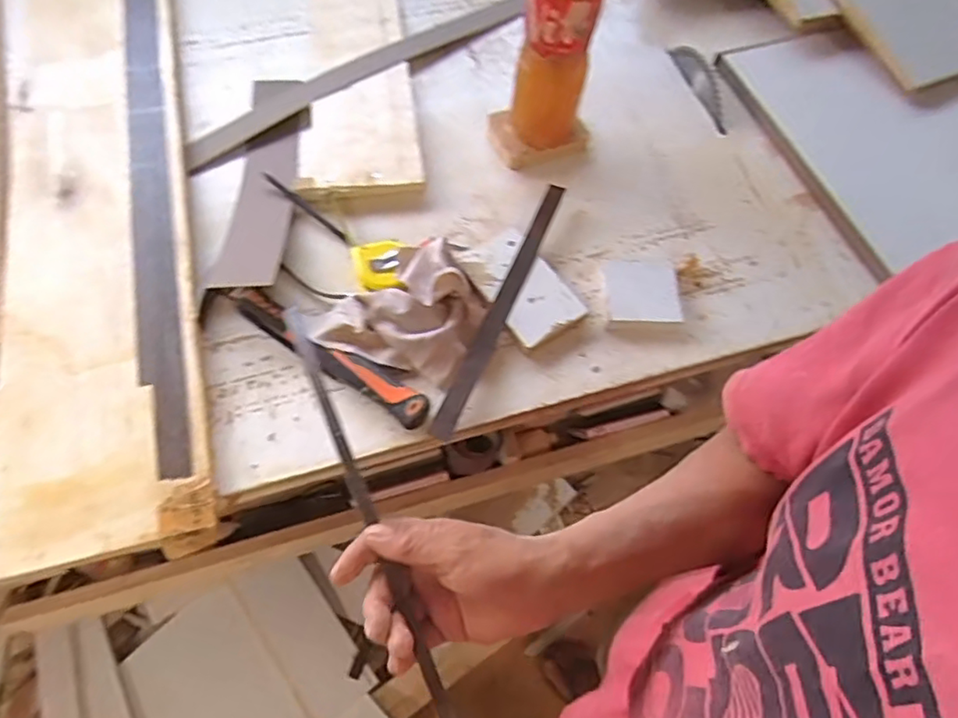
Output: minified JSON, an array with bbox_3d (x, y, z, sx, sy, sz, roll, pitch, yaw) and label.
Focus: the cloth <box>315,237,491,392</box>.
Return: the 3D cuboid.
[{"bbox_3d":[-0.071,-0.060,0.634,0.145,0.043,0.148,21,63,8],"label":"cloth"}]

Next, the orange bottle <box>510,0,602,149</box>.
[{"bbox_3d":[0.087,-0.354,0.651,0.079,0.323,0.082,7,62,1],"label":"orange bottle"}]

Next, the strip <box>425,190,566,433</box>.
[{"bbox_3d":[0.028,-0.065,0.657,0.021,0.011,0.334,21,63,9],"label":"strip"}]

